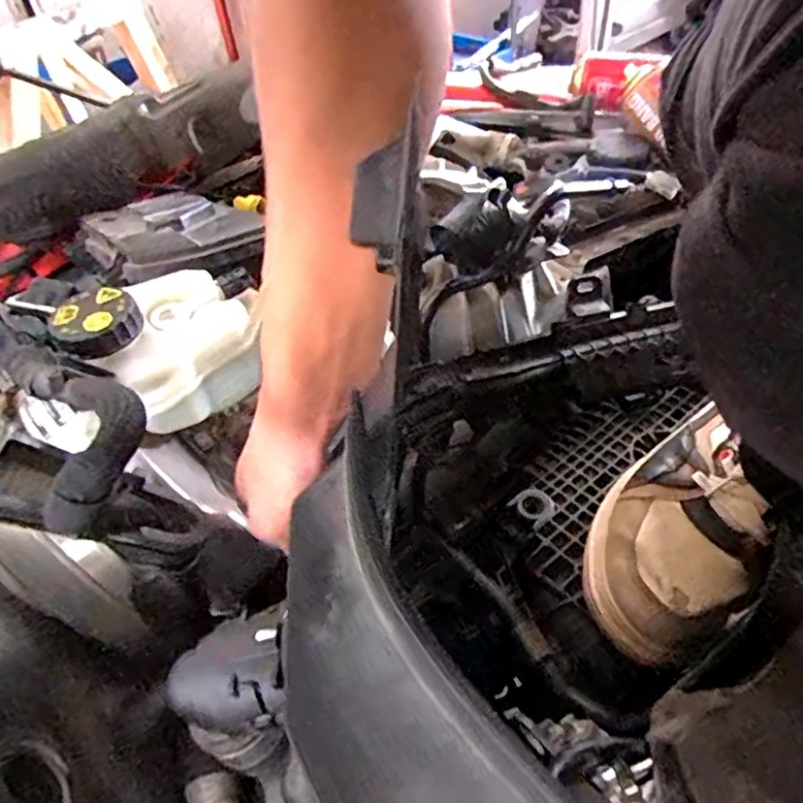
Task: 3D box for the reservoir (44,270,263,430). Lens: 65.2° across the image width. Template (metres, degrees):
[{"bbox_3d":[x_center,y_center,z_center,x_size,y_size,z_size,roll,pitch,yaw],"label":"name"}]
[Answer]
[{"bbox_3d":[-0.144,-0.041,0.398,0.088,0.075,0.119,21,52,24],"label":"reservoir"}]

